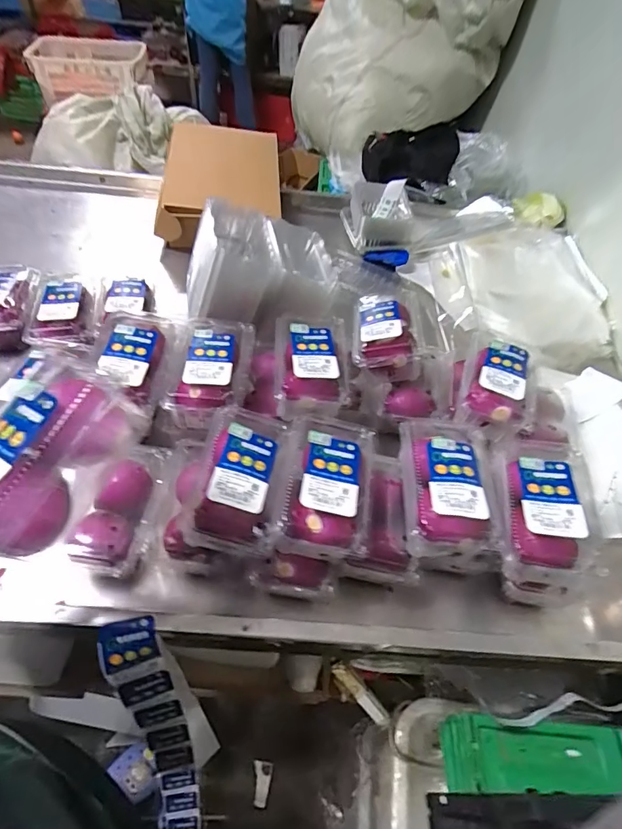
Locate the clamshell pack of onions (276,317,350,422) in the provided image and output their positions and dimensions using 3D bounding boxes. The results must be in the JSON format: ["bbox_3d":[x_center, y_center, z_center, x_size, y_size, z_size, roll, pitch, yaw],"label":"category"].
[{"bbox_3d":[0.001,-0.076,0.679,0.107,0.069,0.192,1,51,-5],"label":"clamshell pack of onions"}]

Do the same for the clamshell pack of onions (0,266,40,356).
[{"bbox_3d":[-0.543,-0.194,0.802,0.108,0.074,0.174,-7,52,-11],"label":"clamshell pack of onions"}]

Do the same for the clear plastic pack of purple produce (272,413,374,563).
[{"bbox_3d":[0.017,0.083,0.547,0.105,0.064,0.168,9,51,1],"label":"clear plastic pack of purple produce"}]

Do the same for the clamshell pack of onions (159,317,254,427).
[{"bbox_3d":[-0.146,-0.061,0.664,0.116,0.071,0.176,4,51,-2],"label":"clamshell pack of onions"}]

